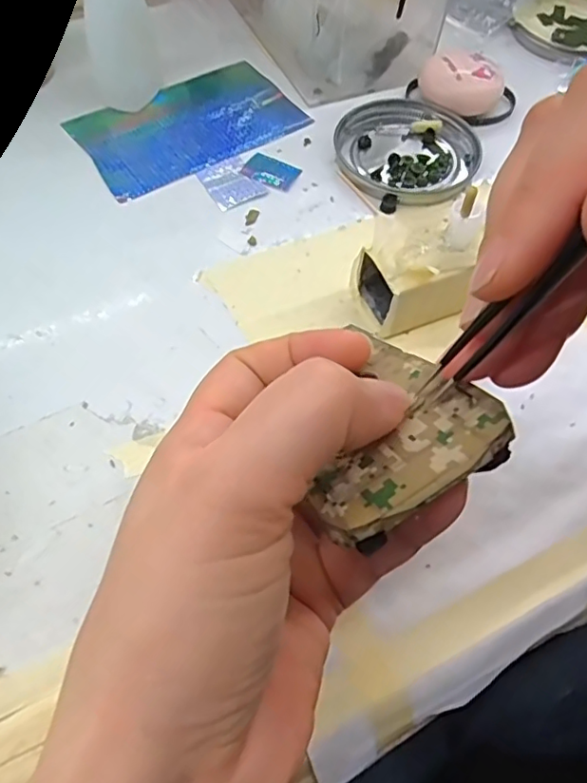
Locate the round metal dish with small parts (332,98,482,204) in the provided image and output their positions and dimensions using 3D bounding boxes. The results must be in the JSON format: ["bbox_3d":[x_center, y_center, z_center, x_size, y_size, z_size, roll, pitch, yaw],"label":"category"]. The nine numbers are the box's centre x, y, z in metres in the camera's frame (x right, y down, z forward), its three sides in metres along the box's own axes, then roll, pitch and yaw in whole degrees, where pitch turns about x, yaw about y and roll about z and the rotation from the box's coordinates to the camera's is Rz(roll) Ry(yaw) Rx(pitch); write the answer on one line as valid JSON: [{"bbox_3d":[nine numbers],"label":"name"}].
[{"bbox_3d":[0.061,-0.134,0.326,0.076,0.008,0.079,1,59,-2],"label":"round metal dish with small parts"}]

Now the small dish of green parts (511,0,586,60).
[{"bbox_3d":[0.188,-0.254,0.403,0.079,0.014,0.072,1,59,-2],"label":"small dish of green parts"}]

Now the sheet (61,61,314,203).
[{"bbox_3d":[-0.060,-0.155,0.338,0.122,0.004,0.080,-32,66,-20],"label":"sheet"}]

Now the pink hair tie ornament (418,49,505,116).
[{"bbox_3d":[0.097,-0.179,0.341,0.047,0.022,0.032,15,60,6],"label":"pink hair tie ornament"}]

